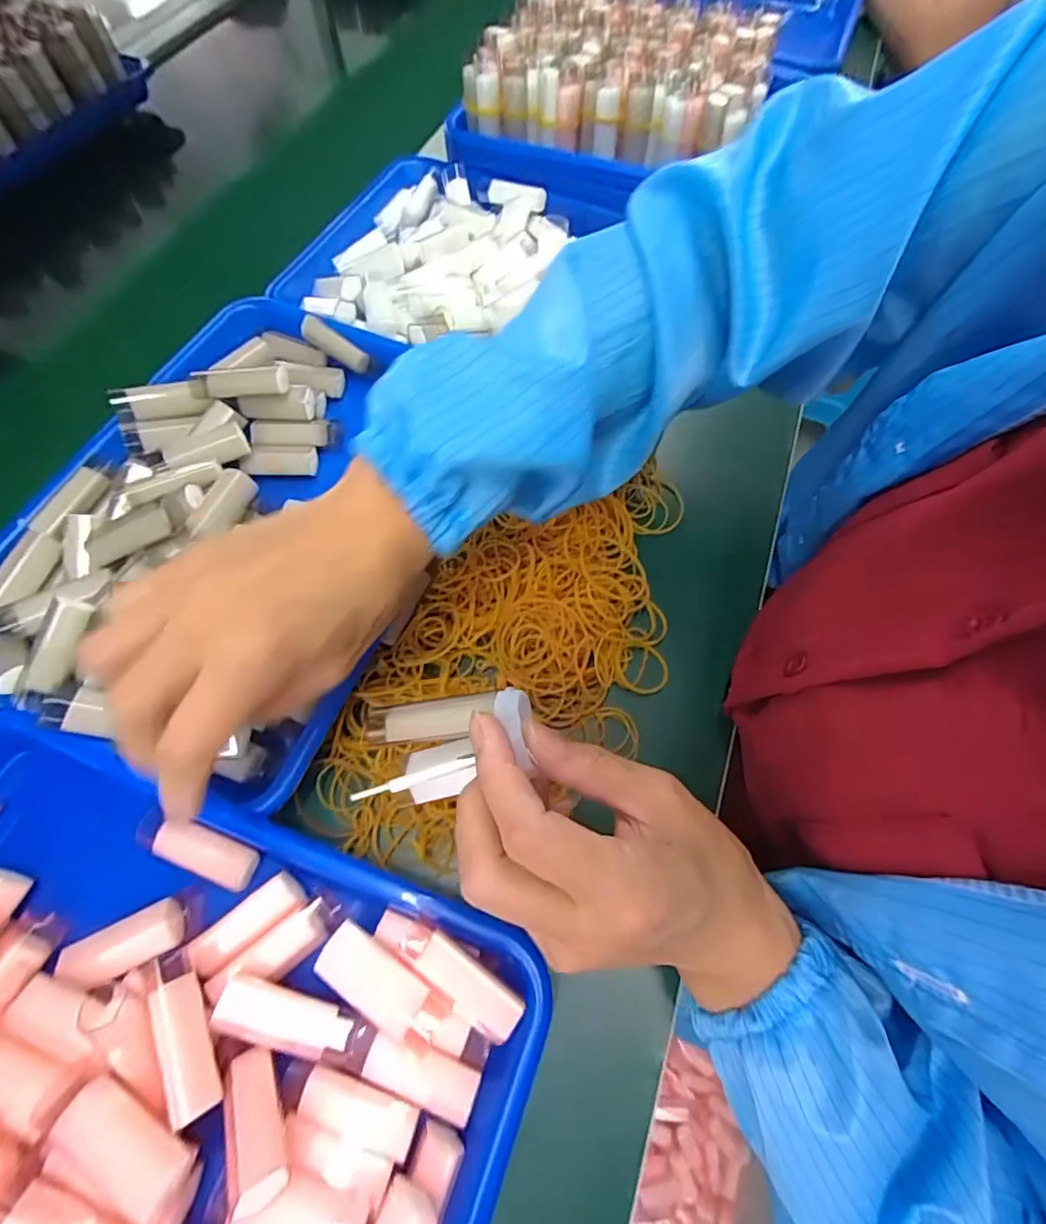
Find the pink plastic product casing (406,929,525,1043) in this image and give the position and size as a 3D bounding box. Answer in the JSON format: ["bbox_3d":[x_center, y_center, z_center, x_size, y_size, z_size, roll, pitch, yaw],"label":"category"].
[{"bbox_3d":[-0.025,0.163,0.231,0.052,0.006,0.019,33,69,14],"label":"pink plastic product casing"}]

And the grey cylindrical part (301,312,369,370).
[{"bbox_3d":[-0.140,-0.202,0.400,0.054,0.018,0.011,32,67,-8],"label":"grey cylindrical part"}]

